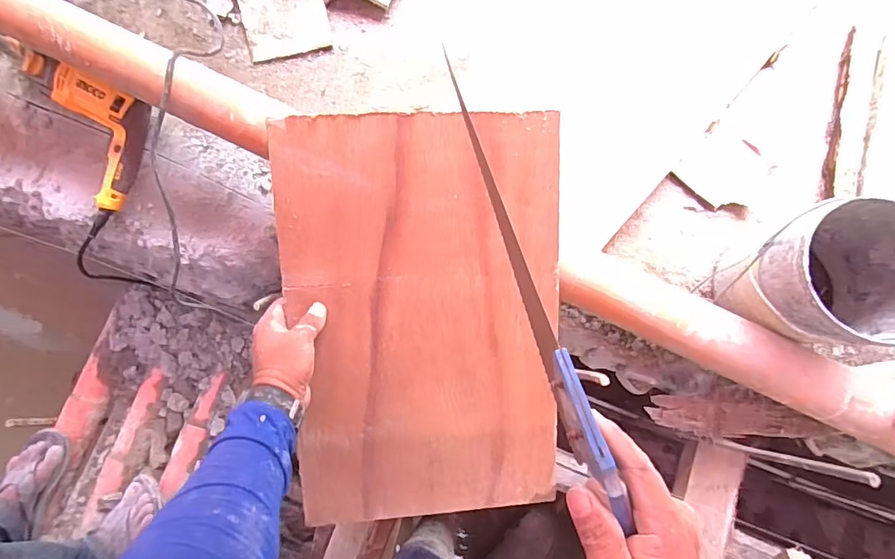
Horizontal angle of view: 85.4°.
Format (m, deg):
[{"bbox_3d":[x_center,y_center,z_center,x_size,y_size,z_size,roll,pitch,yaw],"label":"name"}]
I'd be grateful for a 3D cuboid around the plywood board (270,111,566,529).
[{"bbox_3d":[-0.024,0.061,0.585,0.316,0.008,0.489,-3,101,-4],"label":"plywood board"}]

